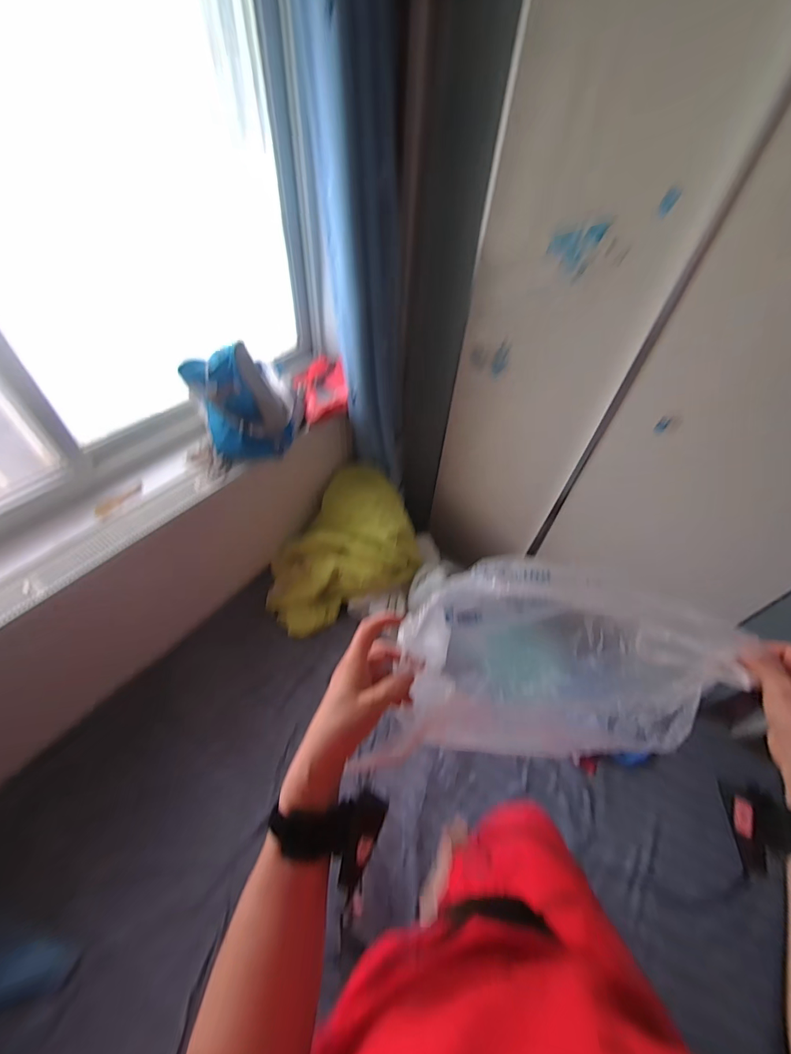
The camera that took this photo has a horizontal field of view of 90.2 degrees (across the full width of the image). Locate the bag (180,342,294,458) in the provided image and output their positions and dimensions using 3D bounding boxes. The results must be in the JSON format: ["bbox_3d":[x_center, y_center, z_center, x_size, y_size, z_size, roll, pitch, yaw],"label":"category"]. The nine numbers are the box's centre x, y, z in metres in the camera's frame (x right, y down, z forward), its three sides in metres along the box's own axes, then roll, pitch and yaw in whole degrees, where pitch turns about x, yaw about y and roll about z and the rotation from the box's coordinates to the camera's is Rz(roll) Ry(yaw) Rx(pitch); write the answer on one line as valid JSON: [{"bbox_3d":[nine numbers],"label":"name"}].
[{"bbox_3d":[-0.423,-0.328,1.112,0.245,0.298,0.156,-17,54,-14],"label":"bag"}]

